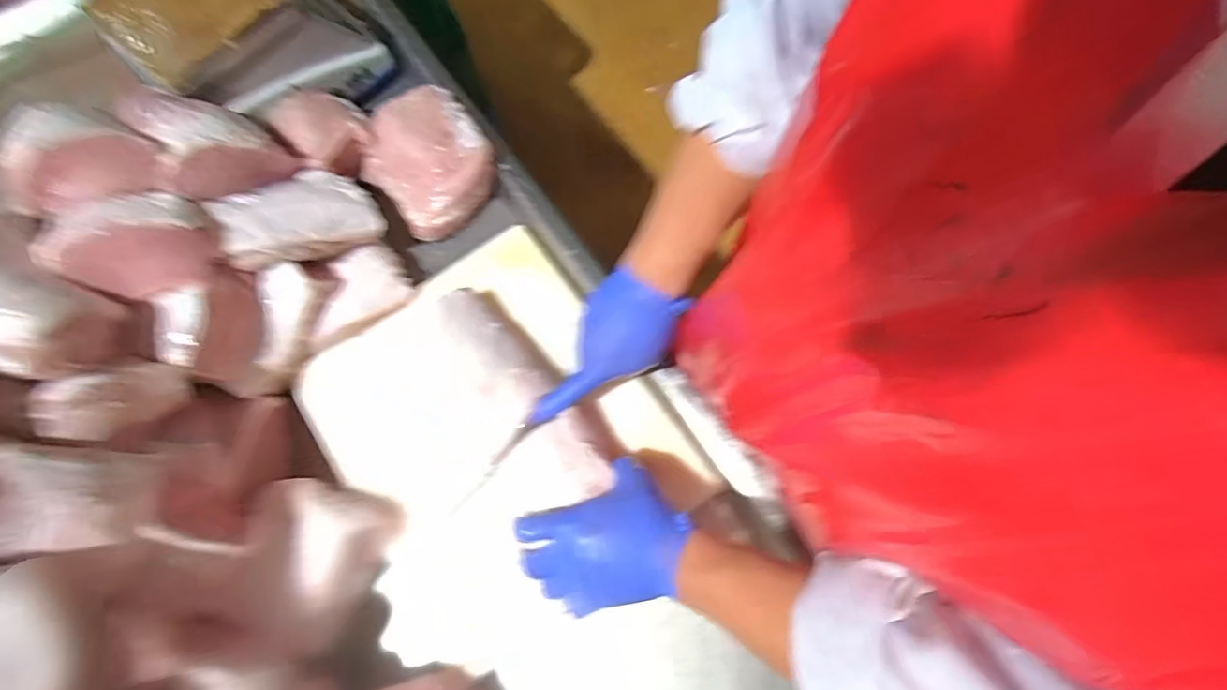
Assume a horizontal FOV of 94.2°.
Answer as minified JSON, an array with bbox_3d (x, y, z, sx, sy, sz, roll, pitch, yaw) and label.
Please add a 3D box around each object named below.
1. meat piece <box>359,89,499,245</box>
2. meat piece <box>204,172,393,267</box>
[{"bbox_3d":[-0.216,-0.220,0.675,0.141,0.052,0.153,-1,72,3],"label":"meat piece"},{"bbox_3d":[-0.331,-0.135,0.587,0.150,0.053,0.106,-29,89,-34],"label":"meat piece"}]

